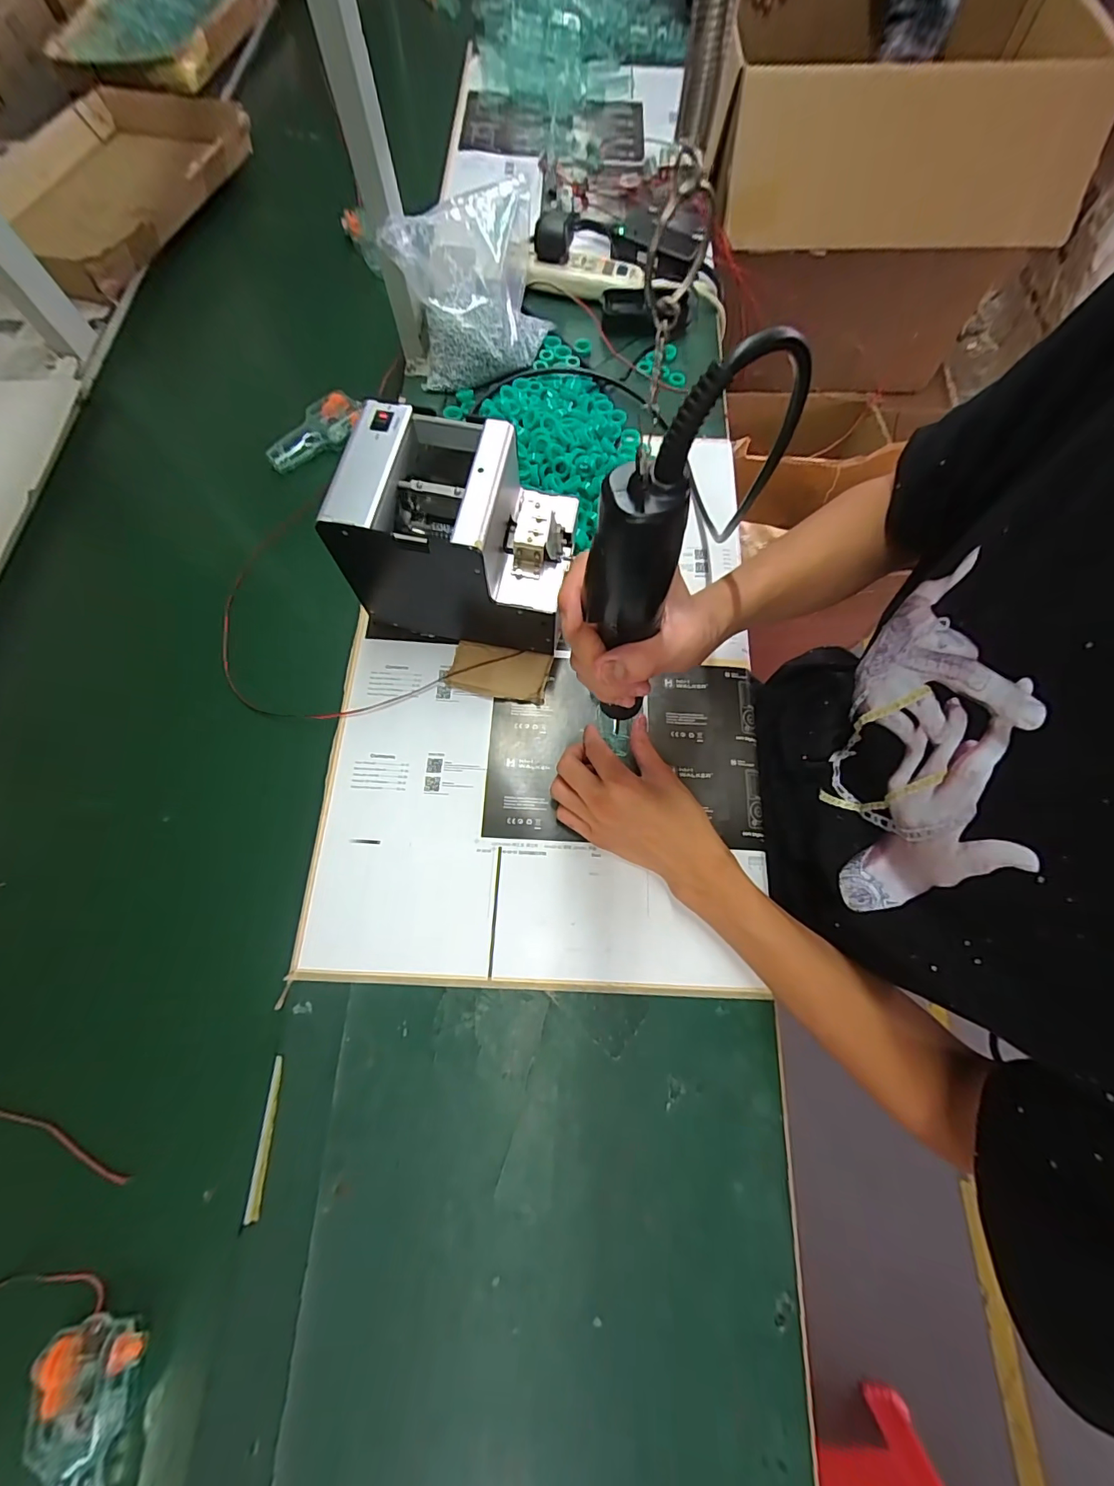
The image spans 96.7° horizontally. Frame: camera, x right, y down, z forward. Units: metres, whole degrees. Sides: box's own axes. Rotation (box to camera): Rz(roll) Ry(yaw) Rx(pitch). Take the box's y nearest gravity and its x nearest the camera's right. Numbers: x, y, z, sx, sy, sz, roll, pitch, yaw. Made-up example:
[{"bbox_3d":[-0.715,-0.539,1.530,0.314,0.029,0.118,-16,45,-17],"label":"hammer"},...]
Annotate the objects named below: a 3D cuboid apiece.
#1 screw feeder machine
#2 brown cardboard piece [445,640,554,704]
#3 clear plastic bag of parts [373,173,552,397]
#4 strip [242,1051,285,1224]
[{"bbox_3d":[-0.083,-0.179,0.443,0.187,0.151,0.128,8,72,2],"label":"screw feeder machine"},{"bbox_3d":[-0.057,-0.070,0.484,0.095,0.011,0.051,12,72,3],"label":"brown cardboard piece"},{"bbox_3d":[-0.083,-0.505,0.560,0.094,0.135,0.175,39,76,11],"label":"clear plastic bag of parts"},{"bbox_3d":[-0.218,0.292,0.369,0.011,0.006,0.100,1,72,-1],"label":"strip"}]

